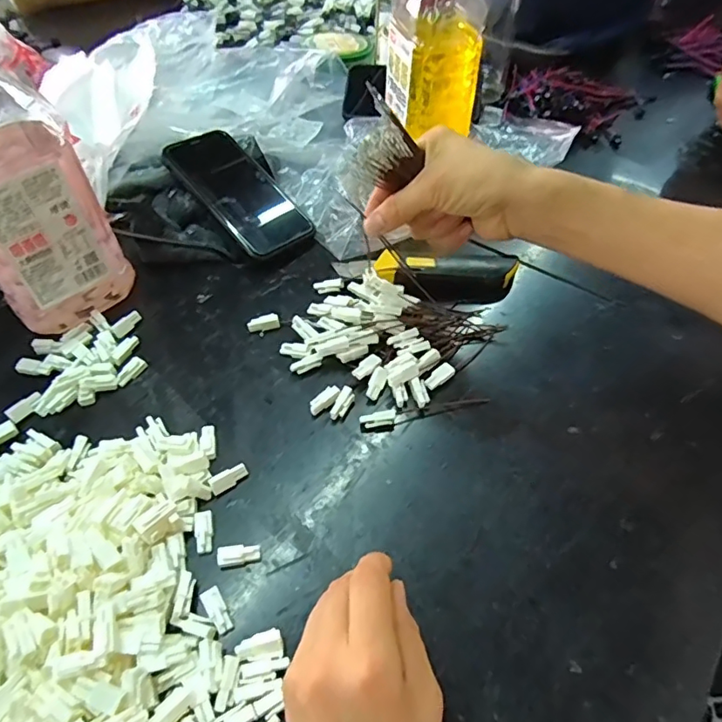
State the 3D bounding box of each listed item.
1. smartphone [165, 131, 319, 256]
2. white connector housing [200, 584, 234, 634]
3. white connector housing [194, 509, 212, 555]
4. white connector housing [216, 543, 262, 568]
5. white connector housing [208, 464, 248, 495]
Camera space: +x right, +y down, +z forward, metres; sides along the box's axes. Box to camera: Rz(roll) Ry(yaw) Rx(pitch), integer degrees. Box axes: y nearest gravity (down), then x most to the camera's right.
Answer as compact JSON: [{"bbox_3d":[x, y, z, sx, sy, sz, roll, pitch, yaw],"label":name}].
[{"bbox_3d":[-0.117,-0.162,0.503,0.150,0.014,0.076,47,55,9],"label":"smartphone"},{"bbox_3d":[-0.082,0.143,0.306,0.010,0.004,0.026,-30,57,-21],"label":"white connector housing"},{"bbox_3d":[-0.099,0.106,0.333,0.011,0.004,0.027,-9,52,-7],"label":"white connector housing"},{"bbox_3d":[-0.074,0.118,0.325,0.026,0.007,0.012,-8,52,-6],"label":"white connector housing"},{"bbox_3d":[-0.088,0.079,0.355,0.025,0.011,0.011,-29,57,-21],"label":"white connector housing"}]

